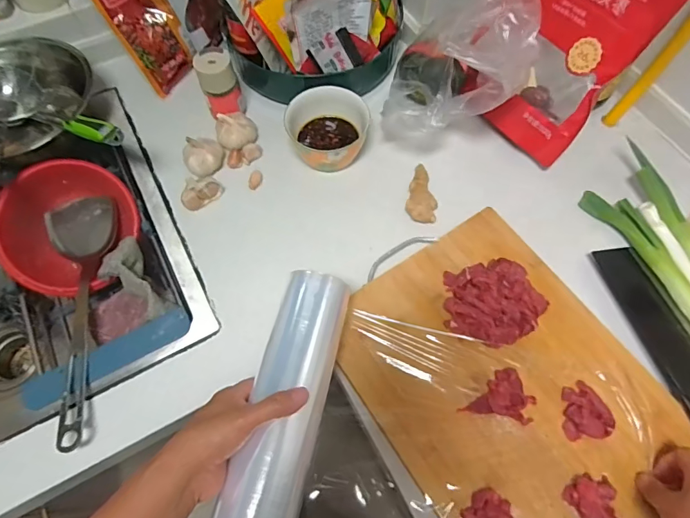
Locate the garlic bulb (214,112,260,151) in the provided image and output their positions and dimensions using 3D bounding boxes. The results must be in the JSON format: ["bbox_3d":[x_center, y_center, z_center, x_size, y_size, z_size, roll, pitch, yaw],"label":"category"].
[{"bbox_3d":[-0.153,-0.179,0.611,0.056,0.040,0.046,-21,66,-9],"label":"garlic bulb"}]

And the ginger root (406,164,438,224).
[{"bbox_3d":[0.106,-0.093,0.576,0.040,0.023,0.091,10,67,7],"label":"ginger root"}]

